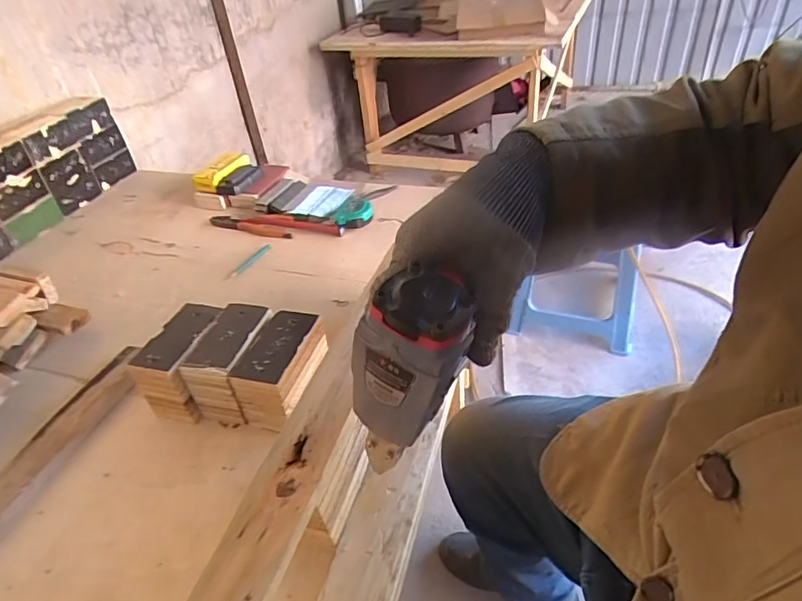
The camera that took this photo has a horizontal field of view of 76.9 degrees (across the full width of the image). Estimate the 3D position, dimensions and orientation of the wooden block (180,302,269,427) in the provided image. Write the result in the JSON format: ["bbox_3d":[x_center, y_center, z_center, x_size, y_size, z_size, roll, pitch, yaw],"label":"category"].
[{"bbox_3d":[-0.200,0.074,0.619,0.064,0.087,0.118,4,39,14],"label":"wooden block"}]

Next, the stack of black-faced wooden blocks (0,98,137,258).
[{"bbox_3d":[-0.727,-0.232,0.990,0.096,0.194,0.445,11,42,22],"label":"stack of black-faced wooden blocks"}]

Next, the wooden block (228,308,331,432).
[{"bbox_3d":[-0.140,0.083,0.609,0.075,0.086,0.120,4,39,14],"label":"wooden block"}]

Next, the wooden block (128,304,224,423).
[{"bbox_3d":[-0.259,0.073,0.625,0.072,0.080,0.118,6,40,17],"label":"wooden block"}]

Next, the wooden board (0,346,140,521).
[{"bbox_3d":[-0.409,0.179,0.574,0.046,0.024,0.330,7,40,18],"label":"wooden board"}]

